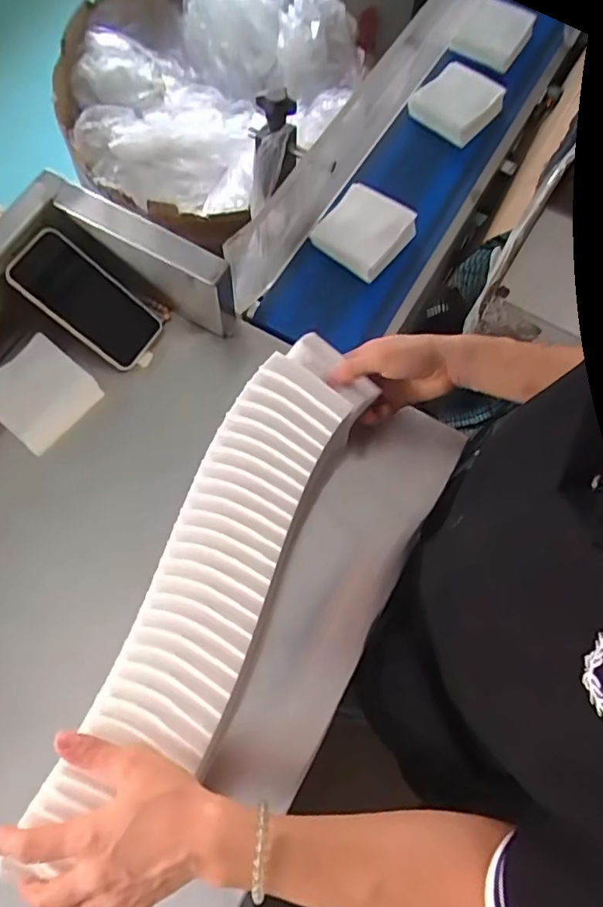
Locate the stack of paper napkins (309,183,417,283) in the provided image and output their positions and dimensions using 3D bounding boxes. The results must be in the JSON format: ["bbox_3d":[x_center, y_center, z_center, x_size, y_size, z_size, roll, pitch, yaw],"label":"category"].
[{"bbox_3d":[0.076,-0.268,0.673,0.091,0.027,0.103,38,73,10],"label":"stack of paper napkins"}]

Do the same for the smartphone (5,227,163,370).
[{"bbox_3d":[-0.230,-0.165,0.610,0.153,0.014,0.078,40,70,-25],"label":"smartphone"}]

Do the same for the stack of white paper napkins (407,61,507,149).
[{"bbox_3d":[0.203,-0.461,0.739,0.093,0.044,0.095,41,74,11],"label":"stack of white paper napkins"}]

